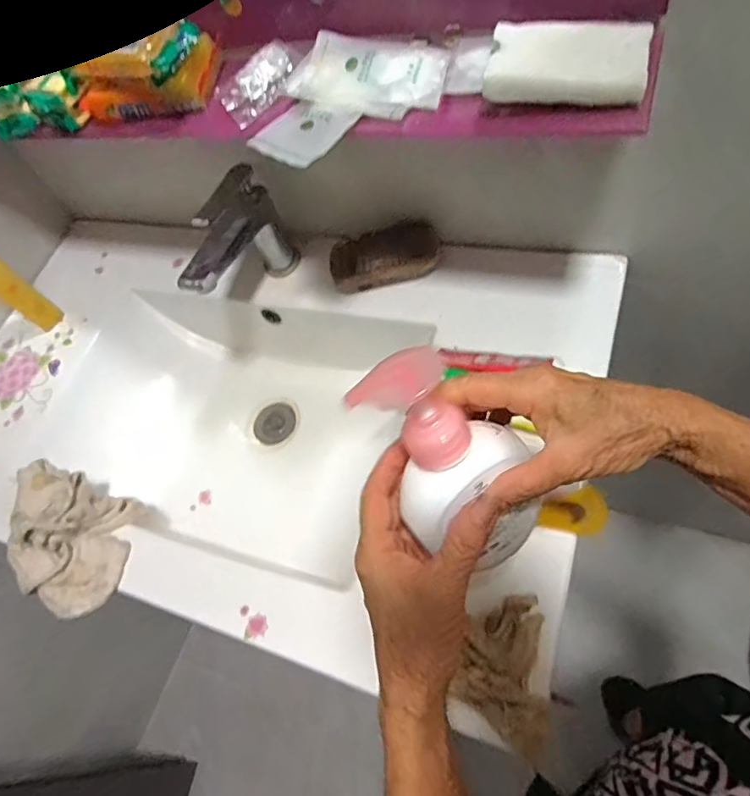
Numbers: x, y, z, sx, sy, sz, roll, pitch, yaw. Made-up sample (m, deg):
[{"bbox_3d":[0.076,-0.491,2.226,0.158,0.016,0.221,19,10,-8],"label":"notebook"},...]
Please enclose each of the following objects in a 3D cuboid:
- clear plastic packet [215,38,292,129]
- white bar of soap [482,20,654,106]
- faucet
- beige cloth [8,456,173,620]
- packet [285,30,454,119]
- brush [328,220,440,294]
[{"bbox_3d":[-0.097,-0.261,0.454,0.068,0.006,0.043,-37,85,7],"label":"clear plastic packet"},{"bbox_3d":[0.126,-0.219,0.358,0.099,0.020,0.062,13,65,9],"label":"white bar of soap"},{"bbox_3d":[-0.159,-0.162,0.620,0.061,0.124,0.152,33,69,17],"label":"faucet"},{"bbox_3d":[-0.312,0.147,0.569,0.144,0.077,0.131,20,66,11],"label":"beige cloth"},{"bbox_3d":[-0.005,-0.244,0.414,0.115,0.014,0.074,11,64,8],"label":"packet"},{"bbox_3d":[0.011,-0.158,0.620,0.125,0.046,0.058,-13,62,14],"label":"brush"}]

